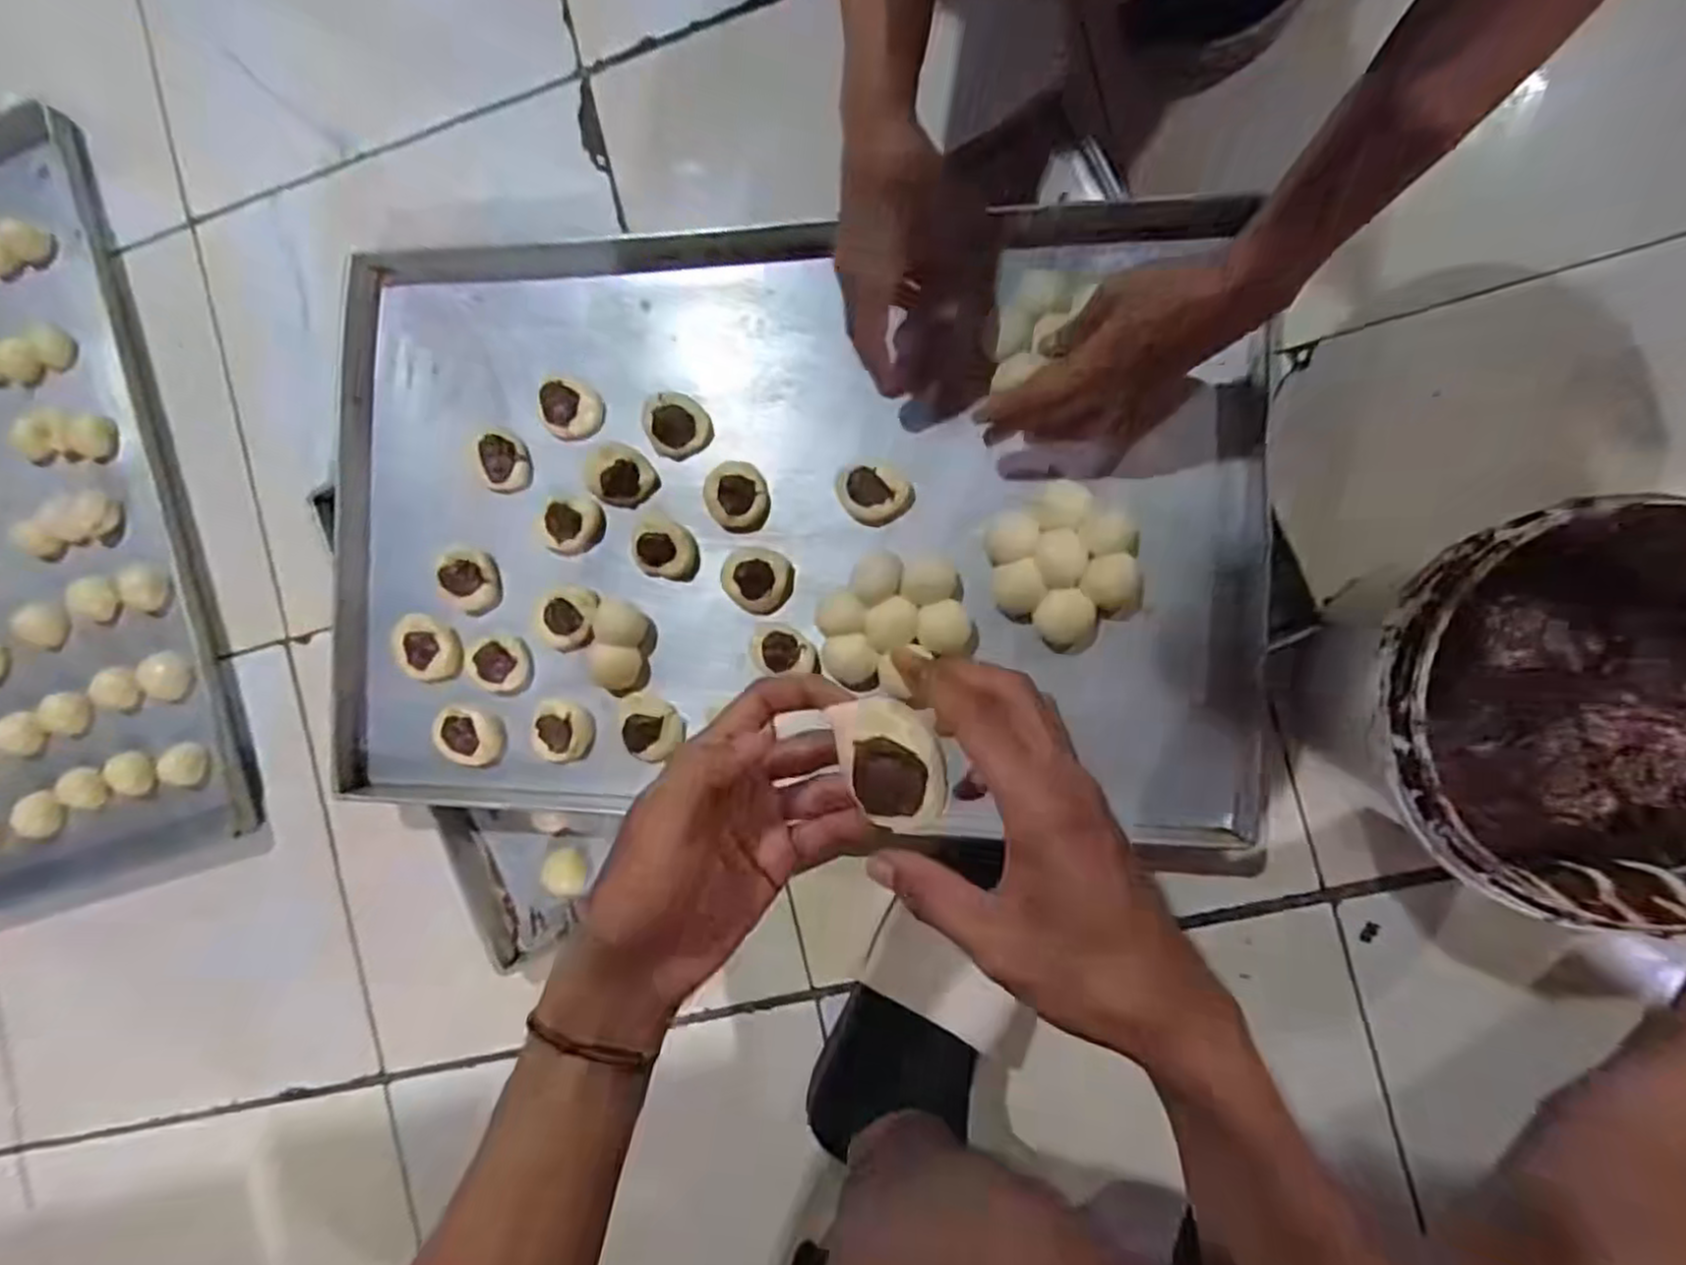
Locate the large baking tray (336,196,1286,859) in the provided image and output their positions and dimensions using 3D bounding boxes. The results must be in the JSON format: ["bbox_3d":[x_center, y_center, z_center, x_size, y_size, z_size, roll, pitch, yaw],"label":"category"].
[{"bbox_3d":[-0.051,-0.085,0.575,0.720,0.045,0.469,3,90,8],"label":"large baking tray"}]

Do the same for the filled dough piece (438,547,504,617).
[{"bbox_3d":[-0.307,-0.041,0.594,0.051,0.021,0.052,8,90,8],"label":"filled dough piece"}]

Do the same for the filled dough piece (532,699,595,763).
[{"bbox_3d":[-0.223,0.079,0.582,0.044,0.021,0.045,0,89,8],"label":"filled dough piece"}]

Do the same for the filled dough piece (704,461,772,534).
[{"bbox_3d":[-0.082,-0.106,0.564,0.049,0.019,0.055,-30,85,7],"label":"filled dough piece"}]

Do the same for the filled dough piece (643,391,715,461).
[{"bbox_3d":[-0.130,-0.164,0.572,0.047,0.014,0.054,-32,85,7],"label":"filled dough piece"}]

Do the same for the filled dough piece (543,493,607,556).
[{"bbox_3d":[-0.215,-0.086,0.581,0.043,0.017,0.050,9,91,8],"label":"filled dough piece"}]

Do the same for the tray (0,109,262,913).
[{"bbox_3d":[-0.861,-0.100,0.697,0.507,0.030,0.726,-18,87,8],"label":"tray"}]

